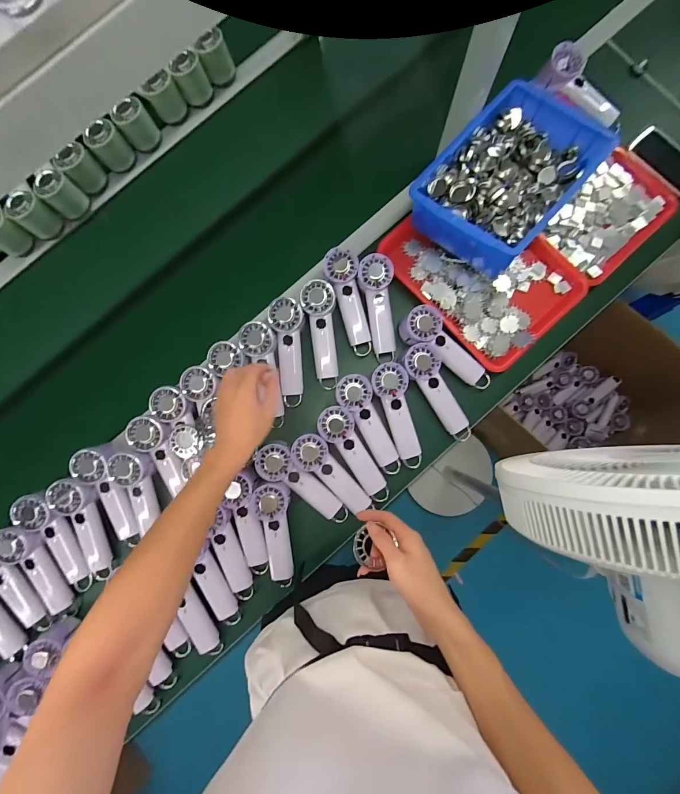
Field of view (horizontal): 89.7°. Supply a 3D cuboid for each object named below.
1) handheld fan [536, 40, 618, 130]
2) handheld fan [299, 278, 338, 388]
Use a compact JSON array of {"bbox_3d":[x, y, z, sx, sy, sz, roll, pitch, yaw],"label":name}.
[{"bbox_3d":[0.470,-0.587,0.651,0.080,0.046,0.176,-44,84,-2],"label":"handheld fan"},{"bbox_3d":[-0.032,-0.114,0.635,0.057,0.033,0.189,-7,103,2],"label":"handheld fan"}]

